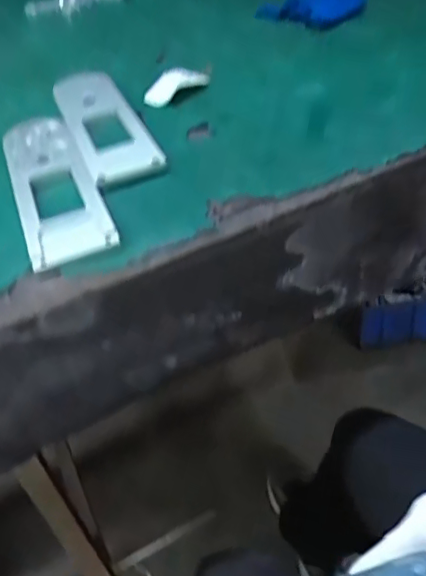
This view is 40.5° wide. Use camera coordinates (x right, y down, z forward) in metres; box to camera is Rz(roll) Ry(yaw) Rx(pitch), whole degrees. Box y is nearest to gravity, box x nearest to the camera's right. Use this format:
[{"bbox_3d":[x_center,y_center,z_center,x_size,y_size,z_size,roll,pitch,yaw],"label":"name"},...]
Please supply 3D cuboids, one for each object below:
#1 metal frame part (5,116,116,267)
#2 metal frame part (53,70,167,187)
[{"bbox_3d":[-0.172,-0.113,0.614,0.078,0.030,0.278,-20,43,-11],"label":"metal frame part"},{"bbox_3d":[-0.132,-0.200,0.689,0.079,0.016,0.248,-23,49,-9],"label":"metal frame part"}]

